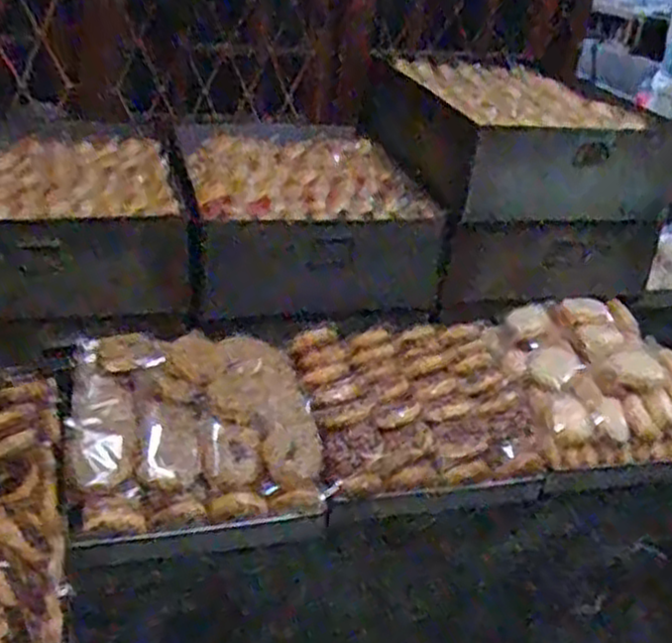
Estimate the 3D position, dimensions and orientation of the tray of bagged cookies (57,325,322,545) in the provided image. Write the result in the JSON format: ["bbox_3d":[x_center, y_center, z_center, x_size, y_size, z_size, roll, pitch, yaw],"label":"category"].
[{"bbox_3d":[-0.242,0.157,1.326,0.399,0.092,0.387,-4,52,-13],"label":"tray of bagged cookies"}]

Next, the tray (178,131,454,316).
[{"bbox_3d":[-0.080,-0.251,1.798,0.521,0.265,0.653,-4,31,-16],"label":"tray"}]

